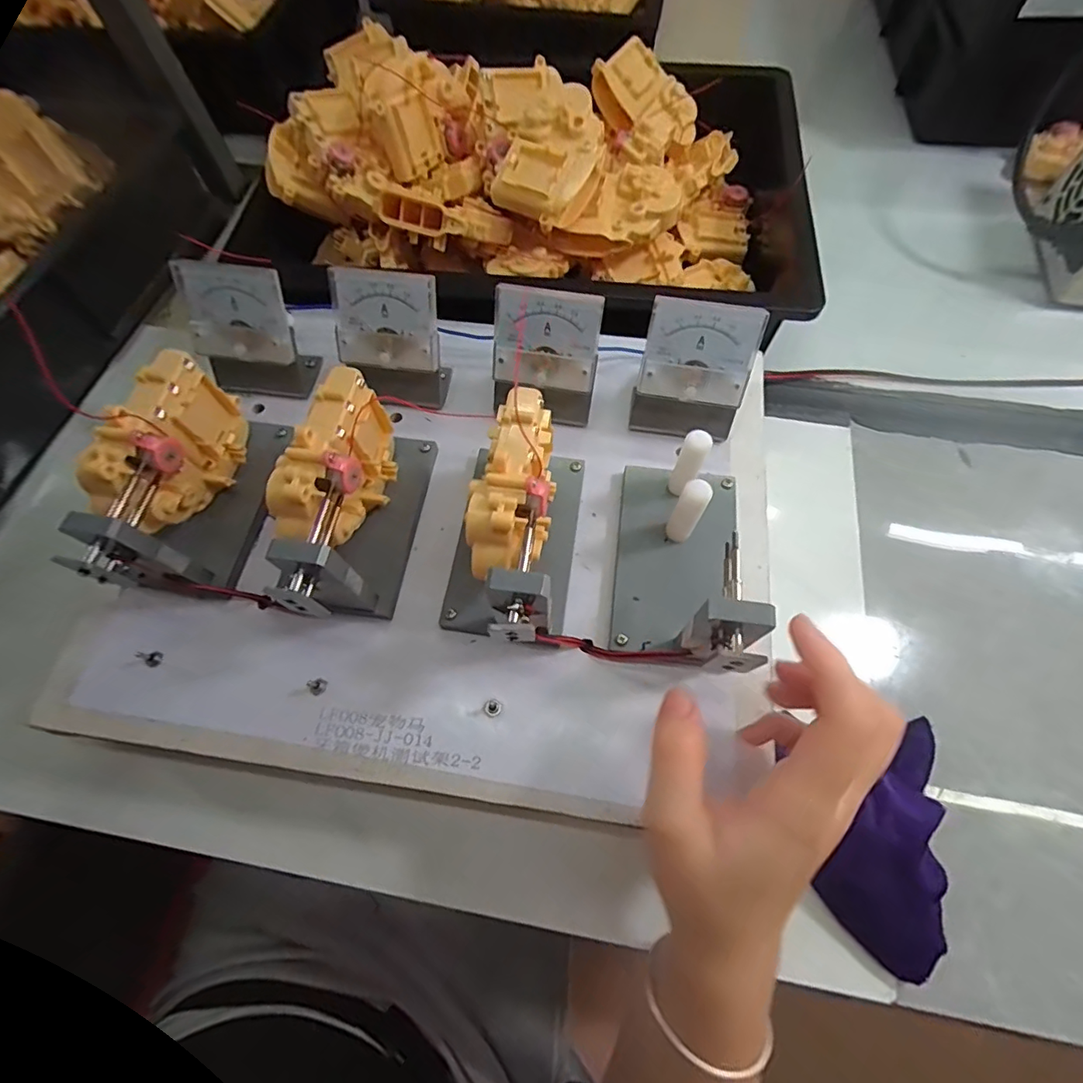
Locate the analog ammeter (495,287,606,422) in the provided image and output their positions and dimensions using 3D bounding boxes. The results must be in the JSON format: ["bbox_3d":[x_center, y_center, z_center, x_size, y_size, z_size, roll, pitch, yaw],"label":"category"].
[{"bbox_3d":[0.002,-0.115,0.328,0.066,0.068,0.045,10,68,6],"label":"analog ammeter"}]

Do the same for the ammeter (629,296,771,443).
[{"bbox_3d":[0.093,-0.104,0.322,0.067,0.072,0.043,13,68,7],"label":"ammeter"}]

